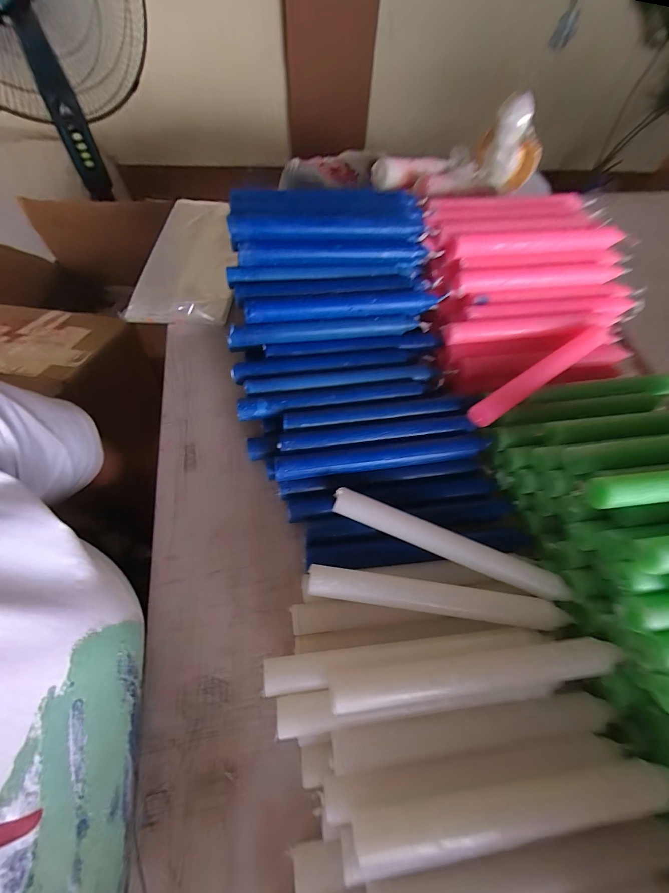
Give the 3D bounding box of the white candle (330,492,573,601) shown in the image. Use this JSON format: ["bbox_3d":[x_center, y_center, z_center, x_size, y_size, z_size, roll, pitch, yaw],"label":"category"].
[{"bbox_3d":[0.093,0.082,0.281,0.196,0.016,0.022,20,63,7],"label":"white candle"}]

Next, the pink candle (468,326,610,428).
[{"bbox_3d":[0.220,-0.075,0.354,0.204,0.028,0.022,-31,68,-18],"label":"pink candle"}]

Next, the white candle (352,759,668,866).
[{"bbox_3d":[0.108,0.217,0.202,0.192,0.021,0.021,-5,62,-6],"label":"white candle"}]

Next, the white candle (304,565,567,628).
[{"bbox_3d":[0.080,0.118,0.263,0.198,0.024,0.023,8,62,1],"label":"white candle"}]

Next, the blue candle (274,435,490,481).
[{"bbox_3d":[0.047,0.010,0.319,0.203,0.022,0.020,-7,63,-7],"label":"blue candle"}]

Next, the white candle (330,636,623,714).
[{"bbox_3d":[0.098,0.156,0.231,0.197,0.023,0.022,-4,62,-6],"label":"white candle"}]

